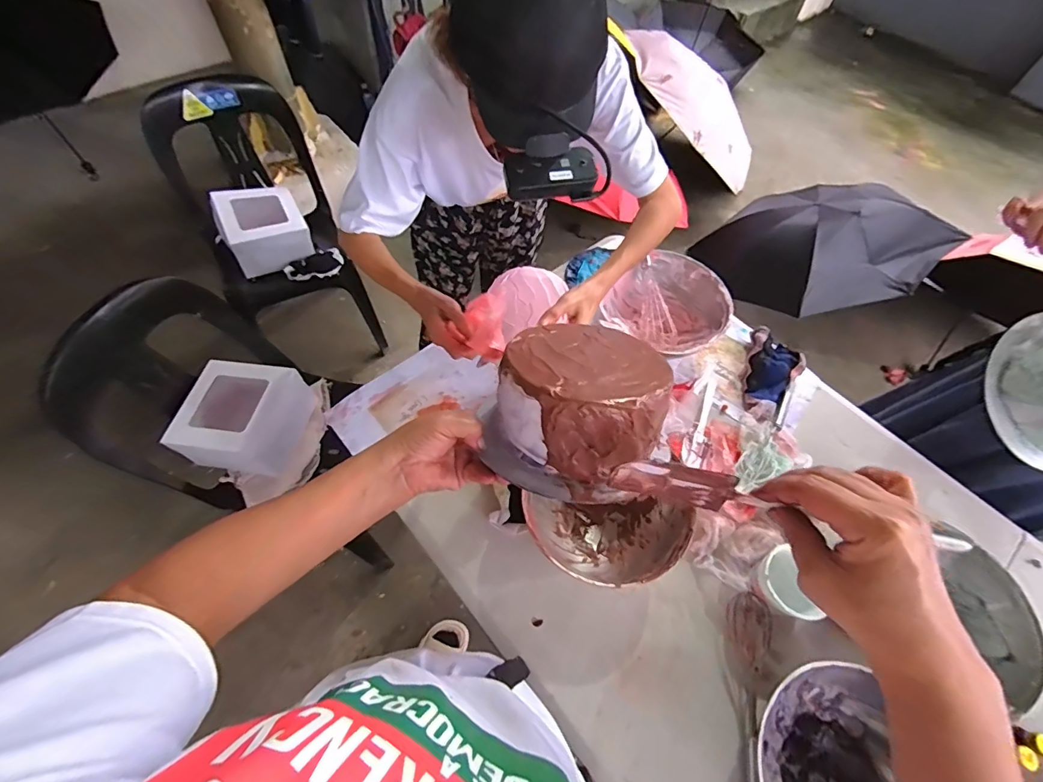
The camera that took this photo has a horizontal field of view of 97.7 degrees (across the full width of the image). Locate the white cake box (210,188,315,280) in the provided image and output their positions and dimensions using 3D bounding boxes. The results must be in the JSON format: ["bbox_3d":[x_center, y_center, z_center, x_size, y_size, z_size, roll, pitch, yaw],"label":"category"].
[{"bbox_3d":[-0.790,-0.504,1.407,0.222,0.144,0.217,-26,64,-17],"label":"white cake box"}]

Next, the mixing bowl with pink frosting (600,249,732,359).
[{"bbox_3d":[0.286,-0.155,0.884,0.206,0.094,0.203,1,59,-2],"label":"mixing bowl with pink frosting"}]

